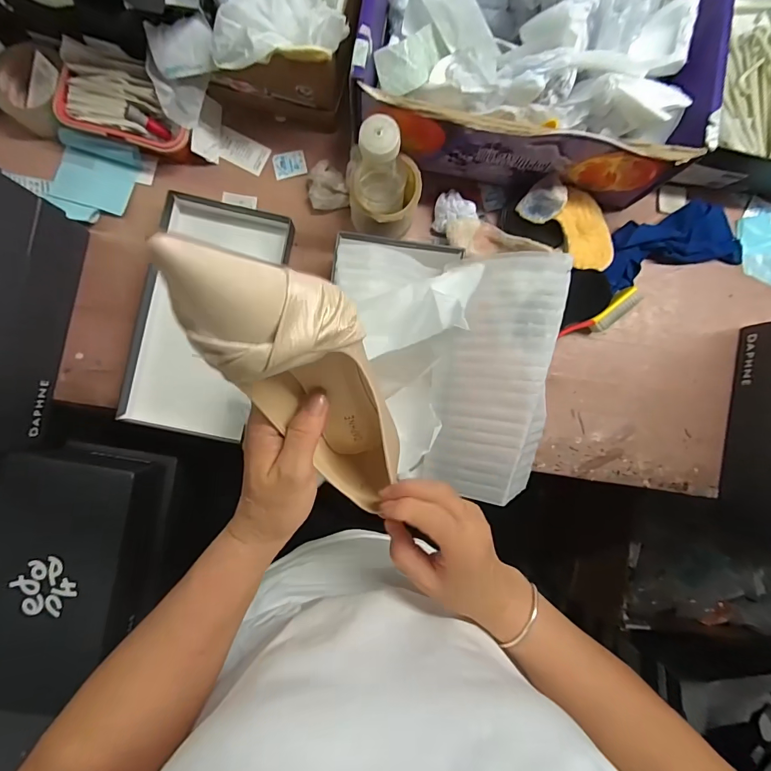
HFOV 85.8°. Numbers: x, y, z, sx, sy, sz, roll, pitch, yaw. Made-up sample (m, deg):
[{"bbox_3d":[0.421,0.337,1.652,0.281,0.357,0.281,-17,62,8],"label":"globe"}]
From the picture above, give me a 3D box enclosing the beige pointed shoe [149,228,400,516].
[{"bbox_3d":[-0.036,0.007,0.256,0.076,0.247,0.067,-26,61,-3],"label":"beige pointed shoe"}]

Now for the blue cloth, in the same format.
[{"bbox_3d":[0.410,-0.201,0.583,0.198,0.030,0.090,-14,90,-3],"label":"blue cloth"}]

